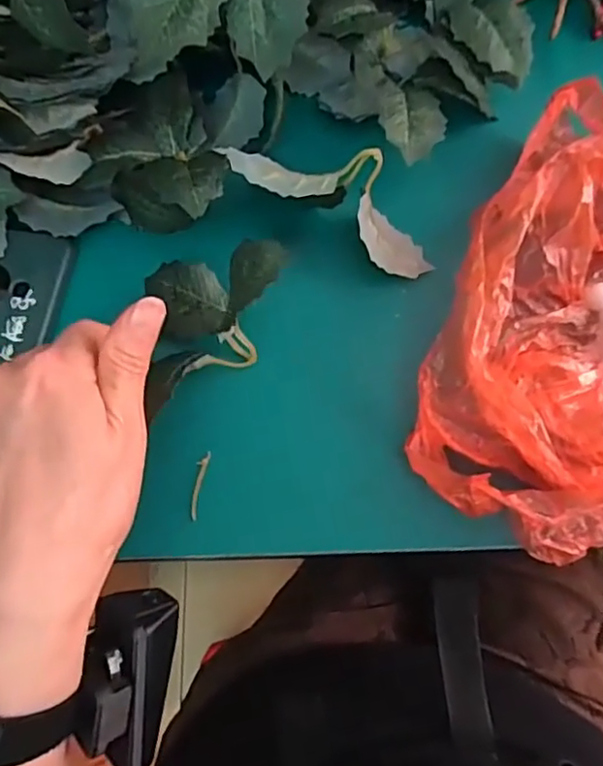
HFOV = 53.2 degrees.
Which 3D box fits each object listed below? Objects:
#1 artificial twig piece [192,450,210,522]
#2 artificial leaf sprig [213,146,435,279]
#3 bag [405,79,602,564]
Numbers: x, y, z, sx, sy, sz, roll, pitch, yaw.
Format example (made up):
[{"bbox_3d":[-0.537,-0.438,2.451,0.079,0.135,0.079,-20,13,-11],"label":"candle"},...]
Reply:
[{"bbox_3d":[-0.051,0.050,0.296,0.005,0.004,0.033,9,73,3],"label":"artificial twig piece"},{"bbox_3d":[0.019,-0.095,0.313,0.121,0.035,0.043,24,73,-16],"label":"artificial leaf sprig"},{"bbox_3d":[0.147,-0.031,0.298,0.159,0.043,0.226,34,76,10],"label":"bag"}]

